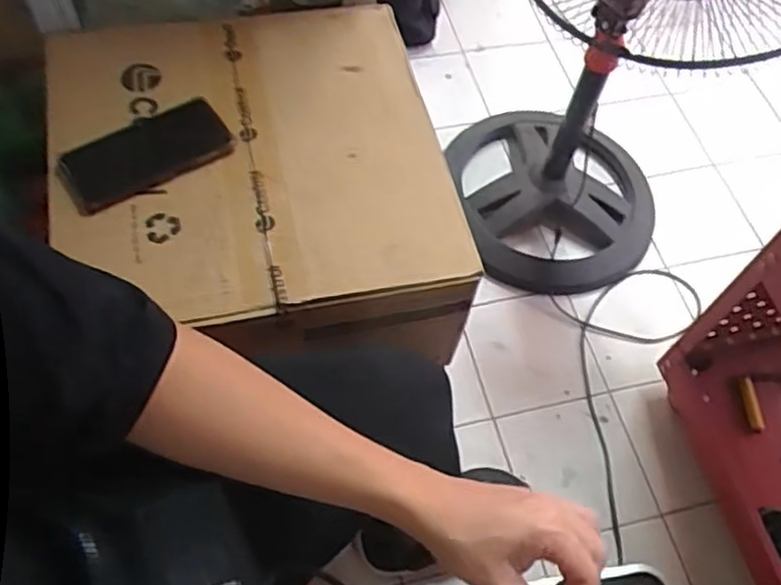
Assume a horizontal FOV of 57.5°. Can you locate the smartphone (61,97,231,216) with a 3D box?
[{"bbox_3d":[-0.251,-0.144,0.734,0.169,0.014,0.092,-28,66,-19],"label":"smartphone"}]

